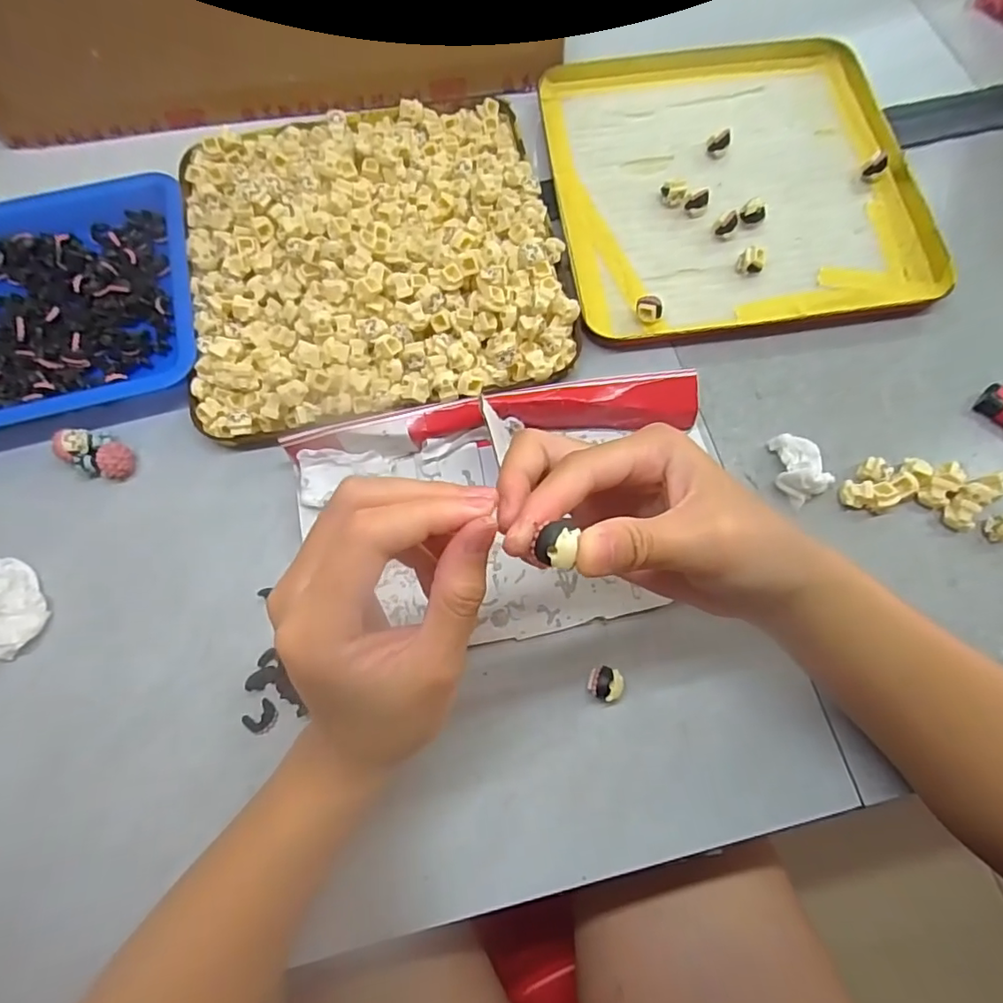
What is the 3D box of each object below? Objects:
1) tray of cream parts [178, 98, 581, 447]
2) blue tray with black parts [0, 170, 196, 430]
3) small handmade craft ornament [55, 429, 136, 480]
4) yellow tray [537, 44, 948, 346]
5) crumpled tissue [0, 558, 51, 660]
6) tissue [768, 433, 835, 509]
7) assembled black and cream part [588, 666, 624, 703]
[{"bbox_3d":[-0.084,-0.167,0.365,0.234,0.033,0.236,-12,73,-3],"label":"tray of cream parts"},{"bbox_3d":[-0.305,-0.127,0.358,0.211,0.025,0.180,-13,73,-4],"label":"blue tray with black parts"},{"bbox_3d":[-0.241,-0.028,0.333,0.039,0.020,0.026,23,74,7],"label":"small handmade craft ornament"},{"bbox_3d":[0.157,-0.225,0.393,0.233,0.014,0.244,-8,72,-2],"label":"yellow tray"},{"bbox_3d":[-0.271,0.058,0.306,0.035,0.019,0.051,-37,76,-10],"label":"crumpled tissue"},{"bbox_3d":[0.168,-0.021,0.317,0.027,0.023,0.039,-33,75,-9],"label":"tissue"},{"bbox_3d":[0.052,0.092,0.284,0.017,0.011,0.016,0,72,1],"label":"assembled black and cream part"}]

